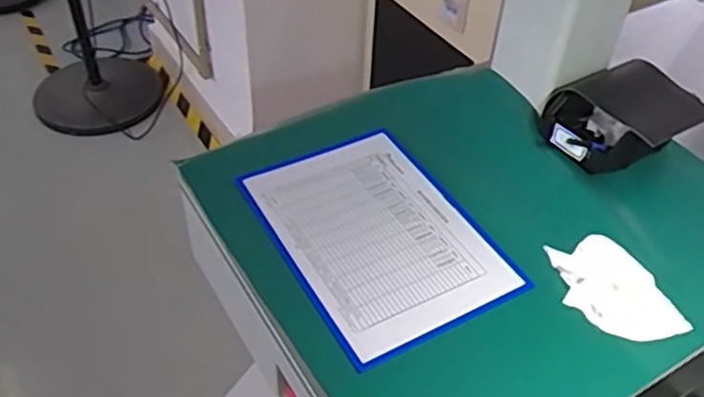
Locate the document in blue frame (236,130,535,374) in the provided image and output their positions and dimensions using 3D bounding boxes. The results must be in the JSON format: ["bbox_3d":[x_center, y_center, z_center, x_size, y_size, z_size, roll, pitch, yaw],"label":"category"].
[{"bbox_3d":[0.028,0.039,0.782,0.225,0.010,0.297,-20,49,-22],"label":"document in blue frame"}]

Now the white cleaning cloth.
[{"bbox_3d":[0.282,0.097,0.725,0.097,0.021,0.138,-16,47,-18],"label":"white cleaning cloth"}]

